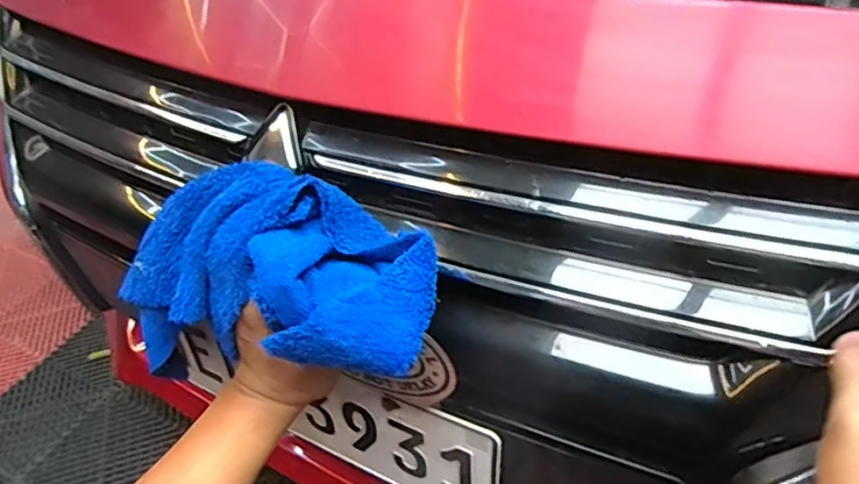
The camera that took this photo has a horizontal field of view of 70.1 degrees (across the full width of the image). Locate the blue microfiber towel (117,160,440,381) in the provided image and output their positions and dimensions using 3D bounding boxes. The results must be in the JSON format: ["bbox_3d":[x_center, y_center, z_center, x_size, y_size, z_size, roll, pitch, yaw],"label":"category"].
[{"bbox_3d":[-0.117,0.026,0.419,0.267,0.128,0.096,2,38,33],"label":"blue microfiber towel"}]

